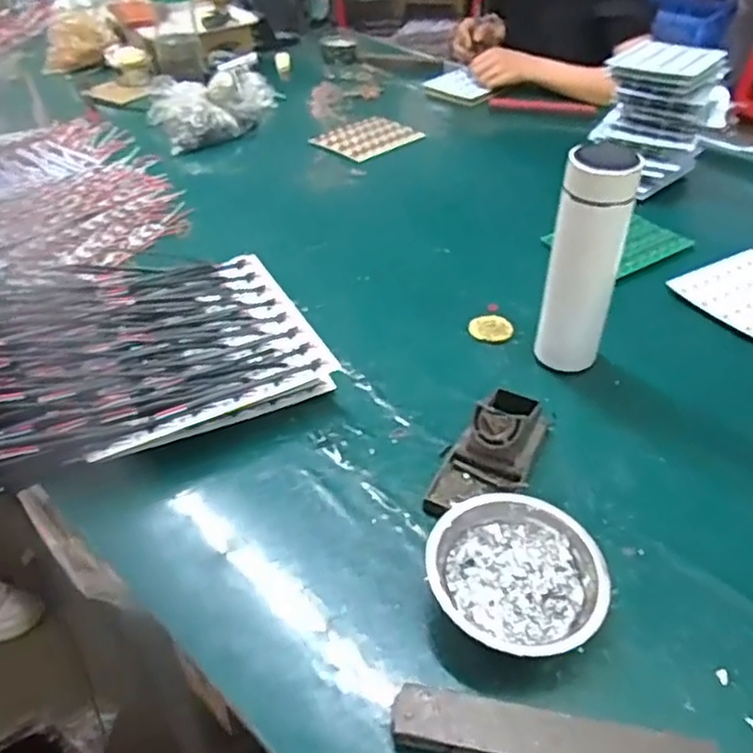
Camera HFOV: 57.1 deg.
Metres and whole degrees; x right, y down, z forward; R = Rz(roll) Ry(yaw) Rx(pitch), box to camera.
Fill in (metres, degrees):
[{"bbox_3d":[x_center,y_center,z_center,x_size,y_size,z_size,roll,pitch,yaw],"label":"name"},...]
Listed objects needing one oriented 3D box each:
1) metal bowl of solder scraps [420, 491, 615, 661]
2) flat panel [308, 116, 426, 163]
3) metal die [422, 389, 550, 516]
[{"bbox_3d":[0.101,0.149,0.514,0.123,0.036,0.126,1,40,-1],"label":"metal bowl of solder scraps"},{"bbox_3d":[-0.015,-0.417,1.209,0.161,0.012,0.117,-30,52,-30],"label":"flat panel"},{"bbox_3d":[0.108,0.054,0.612,0.069,0.063,0.157,21,43,21],"label":"metal die"}]

